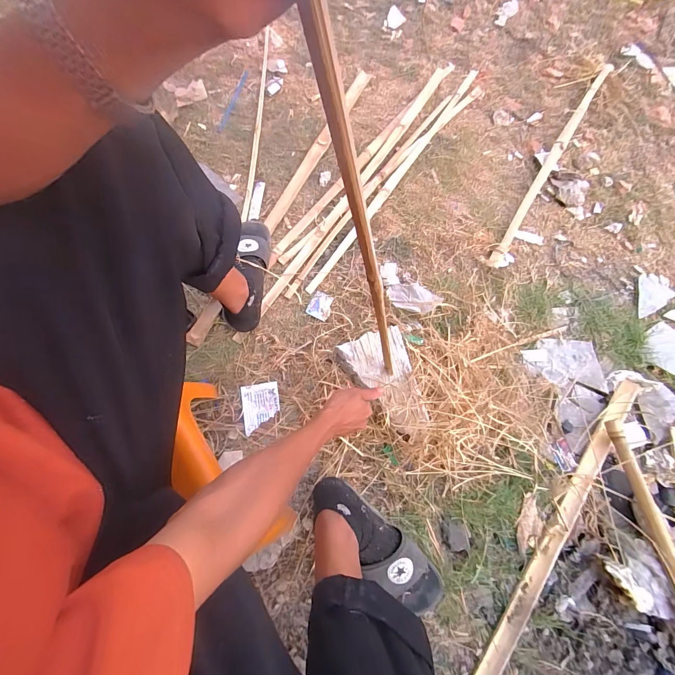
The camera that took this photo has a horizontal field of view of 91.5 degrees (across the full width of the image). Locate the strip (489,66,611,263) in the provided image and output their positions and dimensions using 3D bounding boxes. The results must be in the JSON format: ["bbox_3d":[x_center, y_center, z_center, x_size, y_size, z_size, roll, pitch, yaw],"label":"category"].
[{"bbox_3d":[0.574,-0.478,0.872,0.031,0.031,0.756,32,77,7],"label":"strip"}]

